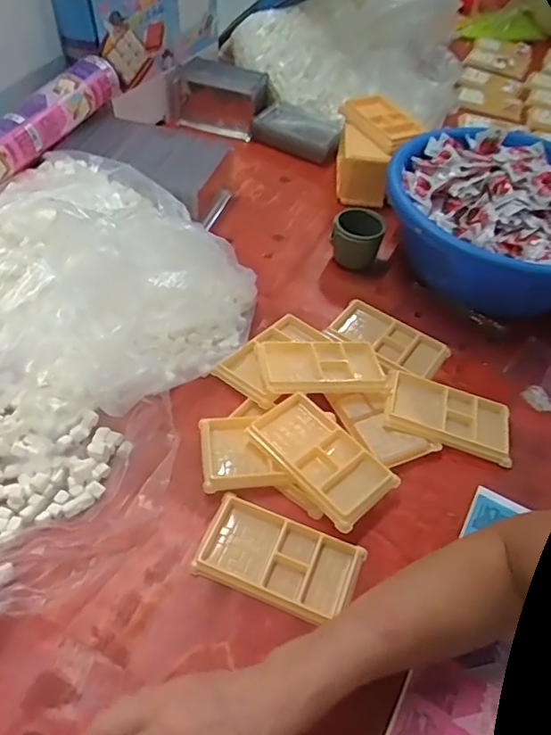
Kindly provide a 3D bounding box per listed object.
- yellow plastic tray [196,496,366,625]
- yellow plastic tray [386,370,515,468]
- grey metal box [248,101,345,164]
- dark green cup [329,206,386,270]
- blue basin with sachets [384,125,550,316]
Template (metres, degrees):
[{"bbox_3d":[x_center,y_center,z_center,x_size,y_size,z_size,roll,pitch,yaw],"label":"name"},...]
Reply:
[{"bbox_3d":[0.004,0.168,0.502,0.136,0.012,0.077,19,50,10],"label":"yellow plastic tray"},{"bbox_3d":[0.186,0.051,0.613,0.134,0.021,0.078,16,50,7],"label":"yellow plastic tray"},{"bbox_3d":[0.037,-0.407,0.977,0.162,0.037,0.085,19,50,10],"label":"grey metal box"},{"bbox_3d":[0.111,-0.174,0.775,0.068,0.065,0.057,13,50,5],"label":"dark green cup"},{"bbox_3d":[0.295,-0.187,0.765,0.290,0.123,0.282,3,50,-4],"label":"blue basin with sachets"}]

